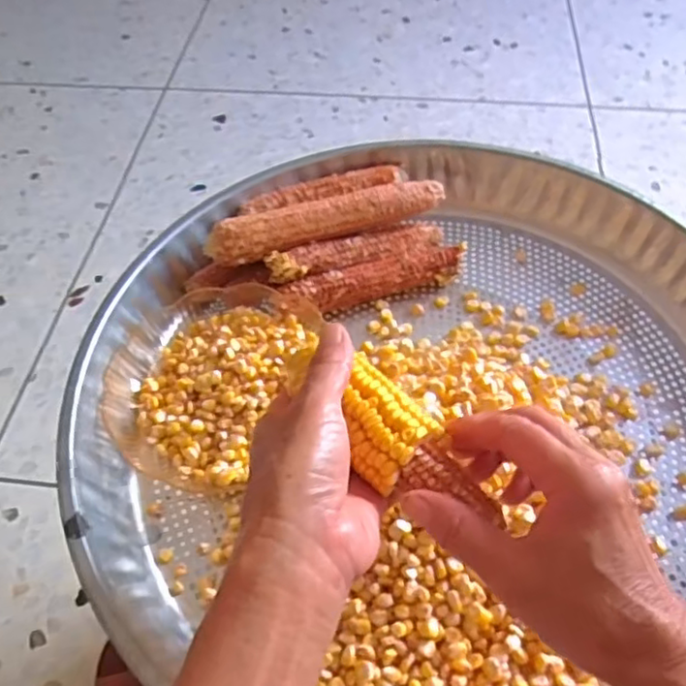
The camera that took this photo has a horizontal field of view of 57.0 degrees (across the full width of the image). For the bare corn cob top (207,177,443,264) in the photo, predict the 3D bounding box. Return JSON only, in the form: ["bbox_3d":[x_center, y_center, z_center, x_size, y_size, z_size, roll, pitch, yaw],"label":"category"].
[{"bbox_3d":[-0.012,-0.105,0.530,0.199,0.027,0.031,-16,55,-11],"label":"bare corn cob top"}]

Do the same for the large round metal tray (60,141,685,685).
[{"bbox_3d":[0.063,0.034,0.459,0.486,0.065,0.481,-1,53,1],"label":"large round metal tray"}]

